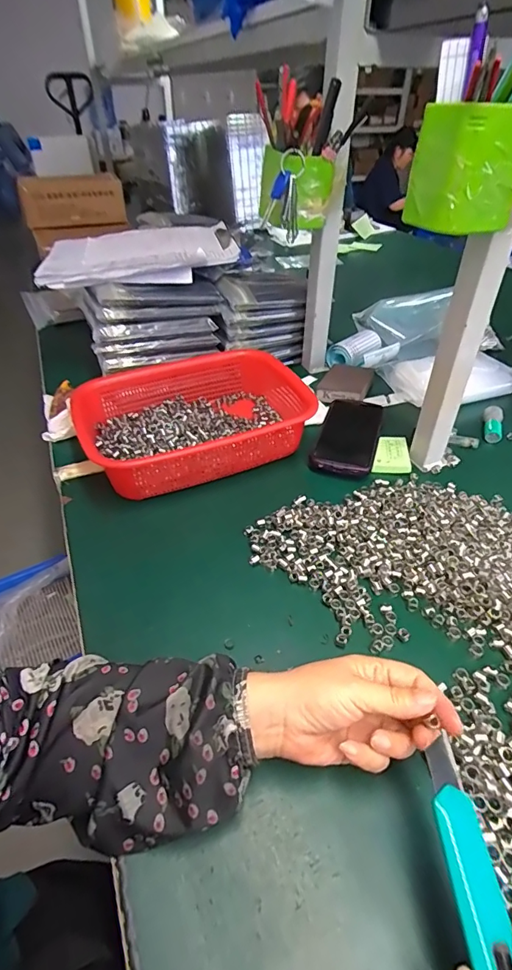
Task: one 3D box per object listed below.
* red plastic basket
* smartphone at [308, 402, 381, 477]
[{"bbox_3d":[-0.087,-0.085,0.593,0.248,0.067,0.205,-17,44,-19],"label":"red plastic basket"},{"bbox_3d":[0.128,-0.071,0.618,0.078,0.015,0.172,14,43,15],"label":"smartphone"}]

